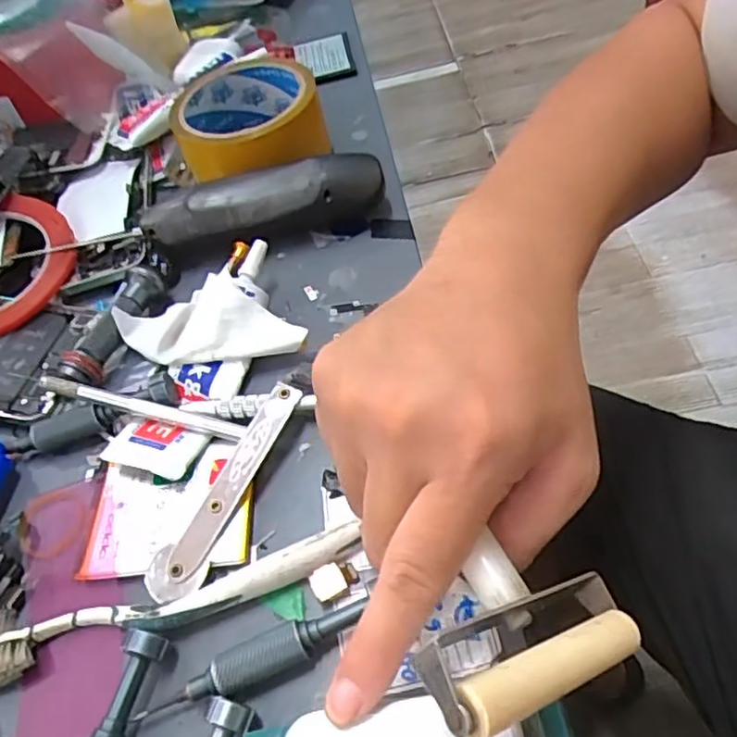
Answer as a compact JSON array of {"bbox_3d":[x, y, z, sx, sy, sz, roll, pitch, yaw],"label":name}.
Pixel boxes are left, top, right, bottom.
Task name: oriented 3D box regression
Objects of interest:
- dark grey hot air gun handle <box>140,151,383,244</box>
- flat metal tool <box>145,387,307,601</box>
[{"bbox_3d":[-0.064,-0.098,0.386,0.141,0.039,0.029,-12,52,4],"label":"dark grey hot air gun handle"},{"bbox_3d":[-0.062,0.052,0.288,0.023,0.006,0.106,25,66,14],"label":"flat metal tool"}]

